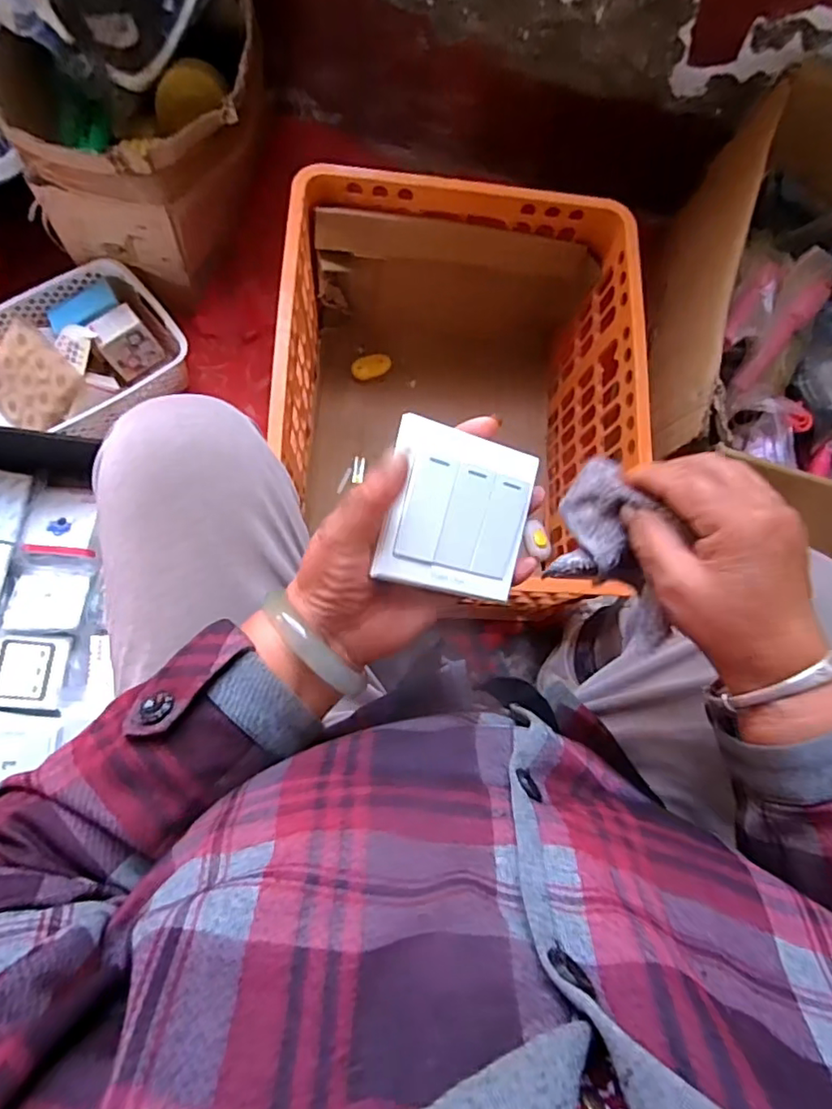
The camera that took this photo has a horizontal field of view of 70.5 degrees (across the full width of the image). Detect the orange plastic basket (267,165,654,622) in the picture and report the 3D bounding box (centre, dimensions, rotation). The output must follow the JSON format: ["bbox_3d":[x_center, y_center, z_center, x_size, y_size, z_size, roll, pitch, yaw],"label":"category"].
[{"bbox_3d":[0.040,-0.197,0.786,0.399,0.319,0.431,4,77,-6],"label":"orange plastic basket"}]

